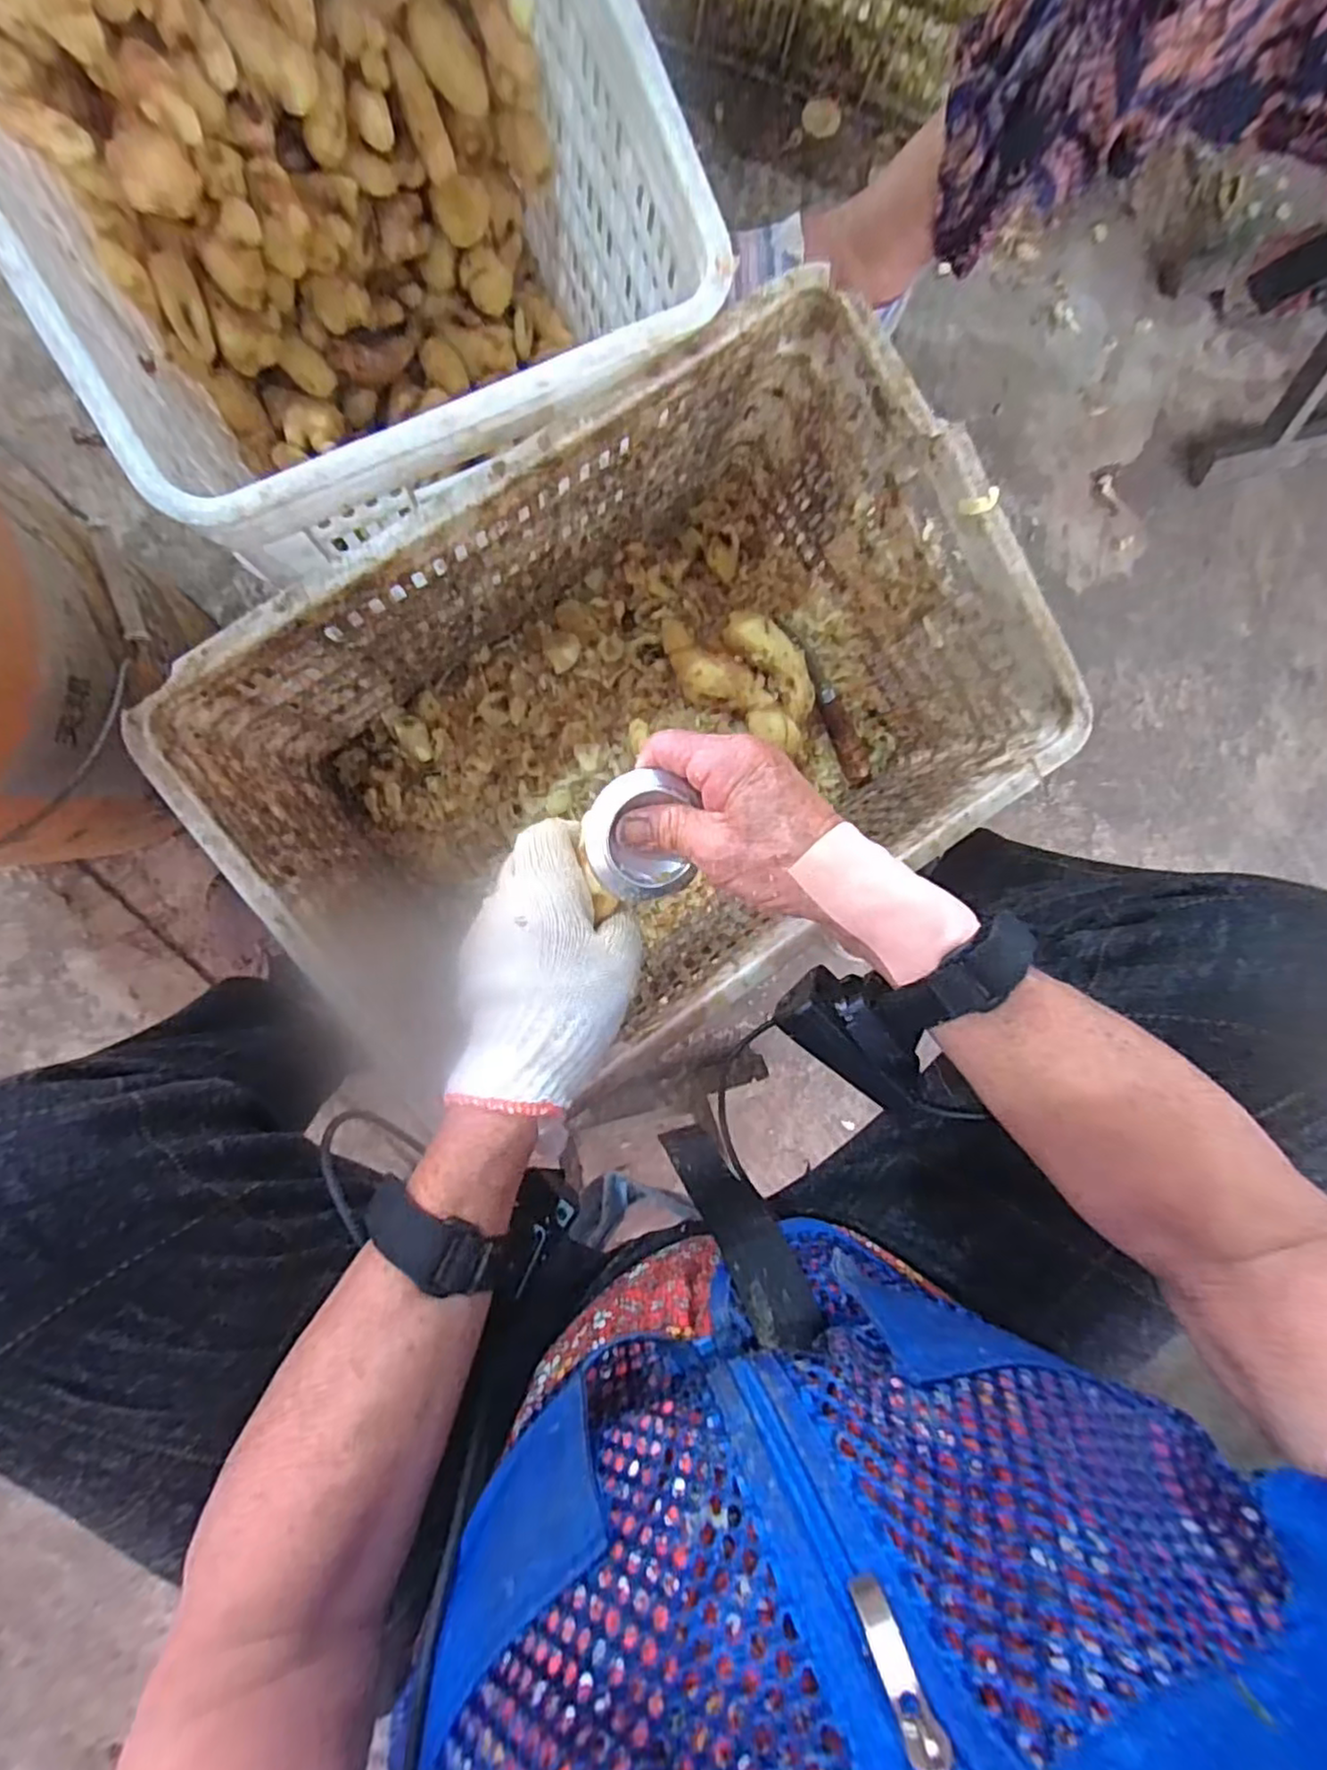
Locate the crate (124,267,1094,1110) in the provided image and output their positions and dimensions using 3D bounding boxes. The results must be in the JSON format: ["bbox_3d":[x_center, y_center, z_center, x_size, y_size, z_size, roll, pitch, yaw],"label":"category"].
[{"bbox_3d":[-0.021,-0.113,0.546,0.508,0.255,0.344,-34,98,-4],"label":"crate"}]

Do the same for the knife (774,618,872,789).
[{"bbox_3d":[0.159,-0.173,0.660,0.024,0.027,0.184,-34,111,-4],"label":"knife"}]

